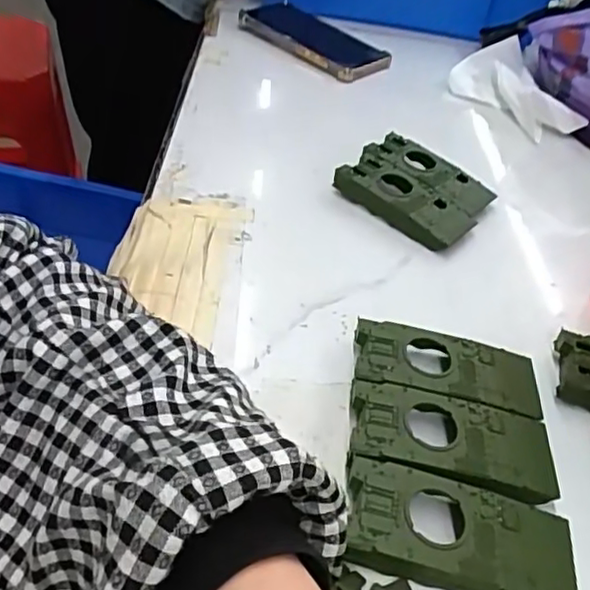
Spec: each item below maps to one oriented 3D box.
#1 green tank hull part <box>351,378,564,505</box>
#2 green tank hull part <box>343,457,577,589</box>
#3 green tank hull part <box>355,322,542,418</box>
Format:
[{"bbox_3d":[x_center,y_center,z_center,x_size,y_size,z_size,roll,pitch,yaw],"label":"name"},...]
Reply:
[{"bbox_3d":[0.079,0.075,0.319,0.104,0.018,0.050,11,42,-1],"label":"green tank hull part"},{"bbox_3d":[0.074,0.108,0.282,0.103,0.019,0.048,13,42,2],"label":"green tank hull part"},{"bbox_3d":[0.084,0.043,0.355,0.103,0.019,0.045,11,42,-1],"label":"green tank hull part"}]

